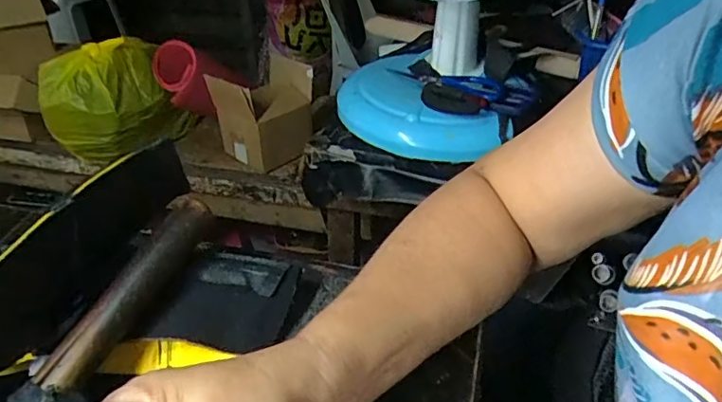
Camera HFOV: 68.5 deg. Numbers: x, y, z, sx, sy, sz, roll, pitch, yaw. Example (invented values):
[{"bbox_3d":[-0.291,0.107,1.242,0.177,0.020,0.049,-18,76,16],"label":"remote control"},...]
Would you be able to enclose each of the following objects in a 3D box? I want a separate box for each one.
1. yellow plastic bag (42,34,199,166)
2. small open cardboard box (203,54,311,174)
[{"bbox_3d":[-0.465,-0.193,1.015,0.147,0.190,0.227,21,40,31],"label":"yellow plastic bag"},{"bbox_3d":[-0.169,-0.167,1.005,0.122,0.163,0.176,24,41,33],"label":"small open cardboard box"}]

